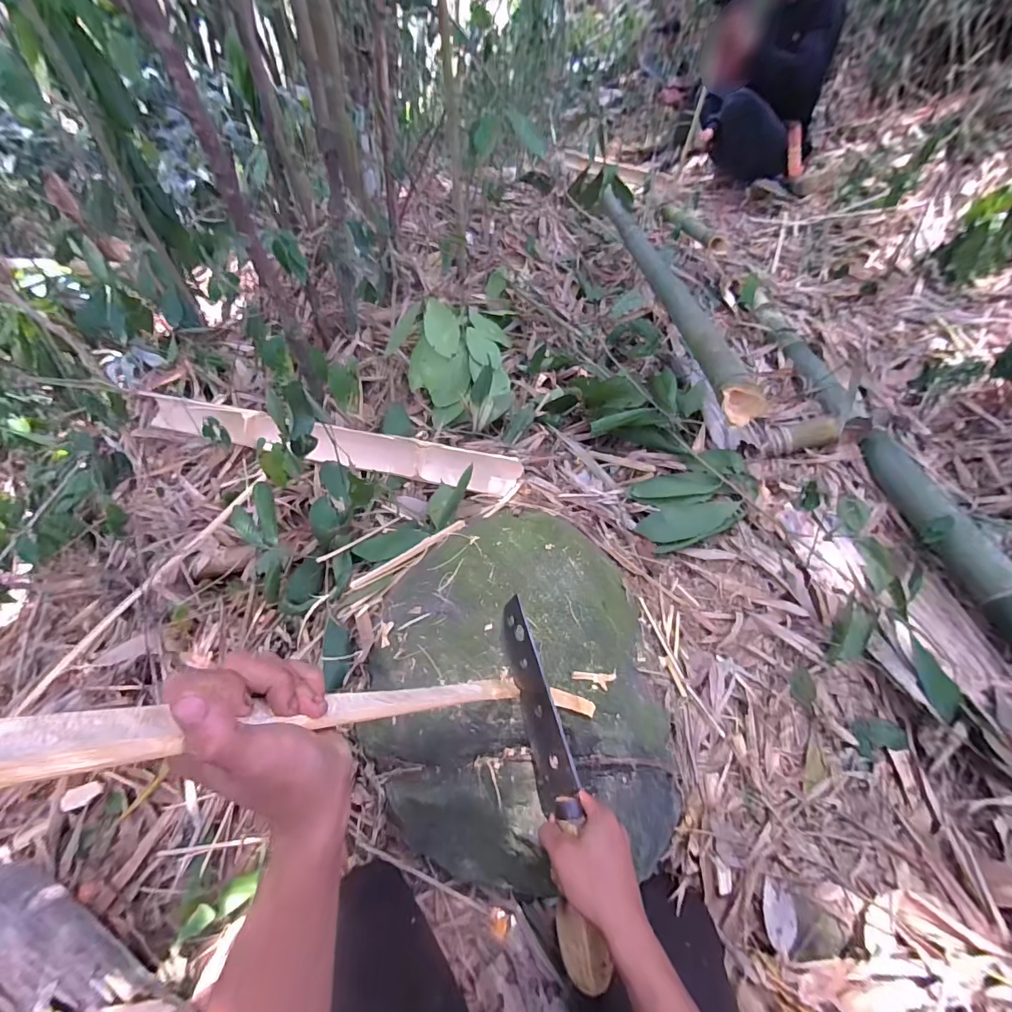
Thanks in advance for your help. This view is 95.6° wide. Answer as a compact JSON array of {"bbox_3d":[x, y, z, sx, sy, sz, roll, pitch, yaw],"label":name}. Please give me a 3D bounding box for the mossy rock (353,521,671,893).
[{"bbox_3d":[0.011,0.258,0.699,0.396,0.268,0.489,1,45,-6],"label":"mossy rock"}]

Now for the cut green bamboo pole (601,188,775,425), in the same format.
[{"bbox_3d":[0.316,-0.564,1.024,0.042,0.064,1.268,4,45,-3],"label":"cut green bamboo pole"}]

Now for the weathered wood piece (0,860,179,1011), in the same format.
[{"bbox_3d":[-0.677,0.639,0.669,0.405,0.073,0.105,19,46,13],"label":"weathered wood piece"}]

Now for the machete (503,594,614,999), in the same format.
[{"bbox_3d":[0.047,0.292,0.503,0.033,0.076,0.371,-7,70,-13],"label":"machete"}]

